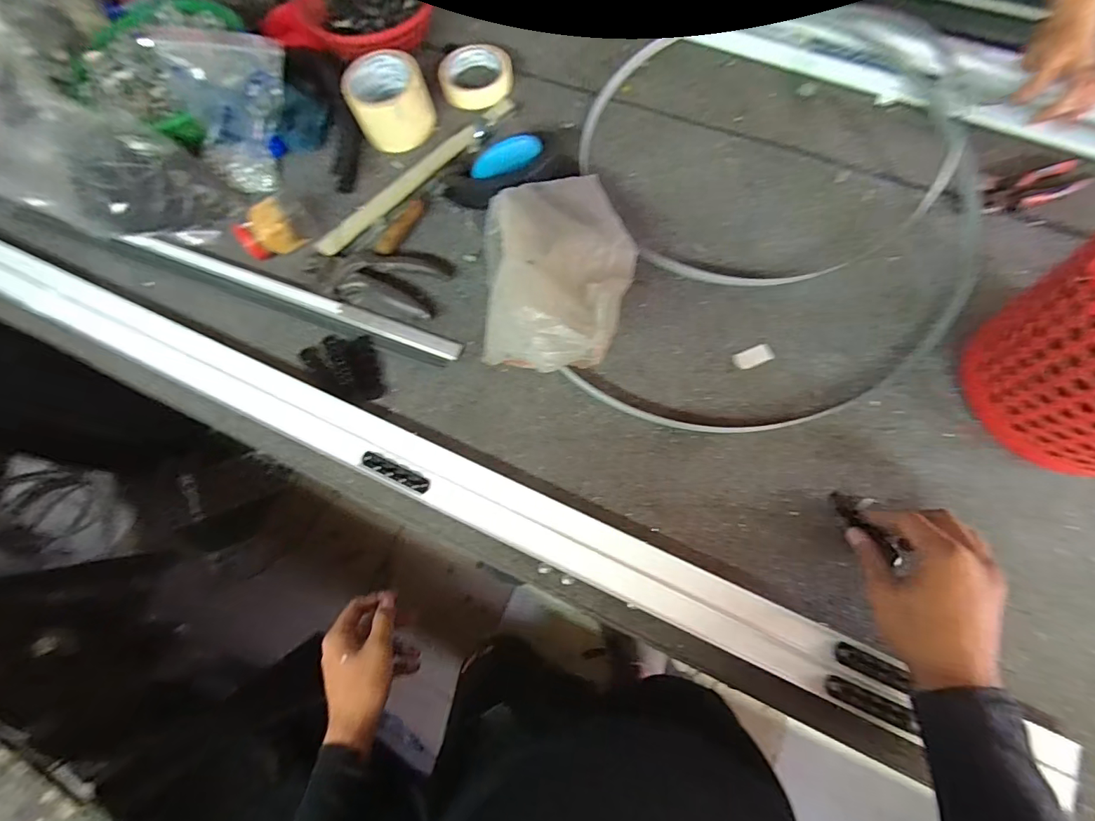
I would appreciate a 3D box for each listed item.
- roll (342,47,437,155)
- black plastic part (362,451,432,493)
[{"bbox_3d":[-0.211,-0.416,0.650,0.102,0.066,0.110,-1,72,2],"label":"roll"},{"bbox_3d":[-0.159,0.065,0.515,0.081,0.013,0.018,24,74,10],"label":"black plastic part"}]

